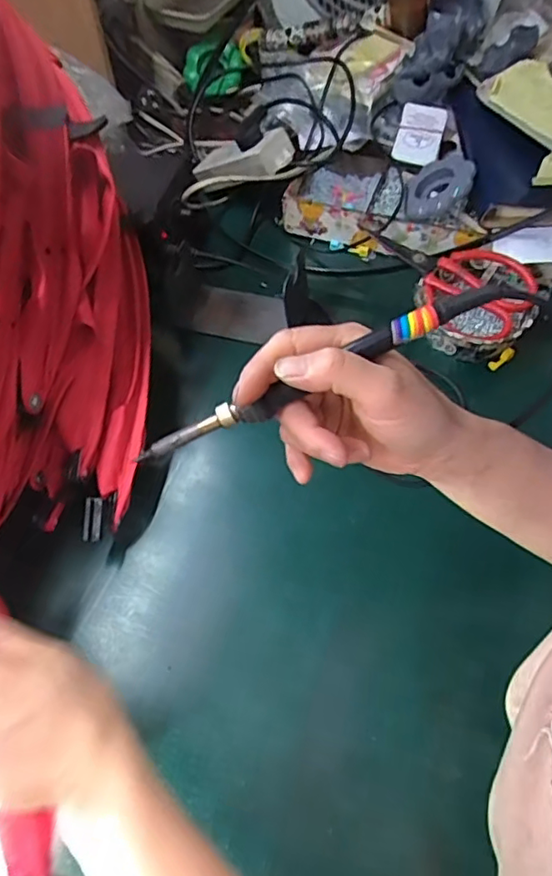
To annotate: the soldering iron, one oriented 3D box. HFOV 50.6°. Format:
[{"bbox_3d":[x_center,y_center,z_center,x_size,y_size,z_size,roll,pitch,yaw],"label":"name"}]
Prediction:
[{"bbox_3d":[0.028,-0.032,0.309,0.222,0.017,0.017,-26,59,8],"label":"soldering iron"}]

